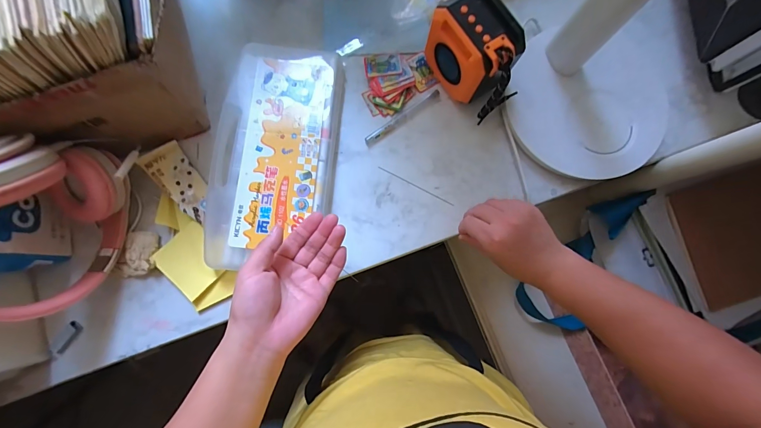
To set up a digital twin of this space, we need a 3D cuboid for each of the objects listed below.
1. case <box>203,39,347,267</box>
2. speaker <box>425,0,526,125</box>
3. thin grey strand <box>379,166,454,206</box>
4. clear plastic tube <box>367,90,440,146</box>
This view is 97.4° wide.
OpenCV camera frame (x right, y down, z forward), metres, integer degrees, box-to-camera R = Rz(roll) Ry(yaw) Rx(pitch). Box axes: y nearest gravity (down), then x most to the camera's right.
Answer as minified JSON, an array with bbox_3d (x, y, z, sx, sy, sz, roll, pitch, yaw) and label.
[{"bbox_3d":[-0.129,-0.076,0.416,0.142,0.034,0.278,5,81,-1],"label":"case"},{"bbox_3d":[0.116,-0.187,0.399,0.073,0.090,0.114,-26,83,-6],"label":"speaker"},{"bbox_3d":[0.046,-0.036,0.433,0.108,0.004,0.004,28,81,2],"label":"thin grey strand"},{"bbox_3d":[0.029,-0.130,0.444,0.119,0.005,0.011,-36,84,-7],"label":"clear plastic tube"}]

